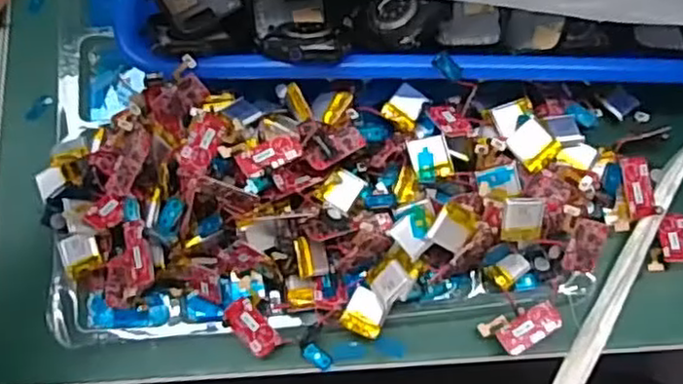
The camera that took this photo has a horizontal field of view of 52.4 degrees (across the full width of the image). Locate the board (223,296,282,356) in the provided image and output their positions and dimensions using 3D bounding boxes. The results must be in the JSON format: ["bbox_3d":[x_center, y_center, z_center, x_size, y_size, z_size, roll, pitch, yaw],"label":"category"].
[{"bbox_3d":[-0.042,0.064,0.325,0.014,0.004,0.030,-42,105,-11],"label":"board"}]

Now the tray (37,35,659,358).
[{"bbox_3d":[0.002,0.002,0.335,0.301,0.045,0.147,2,73,2],"label":"tray"}]

